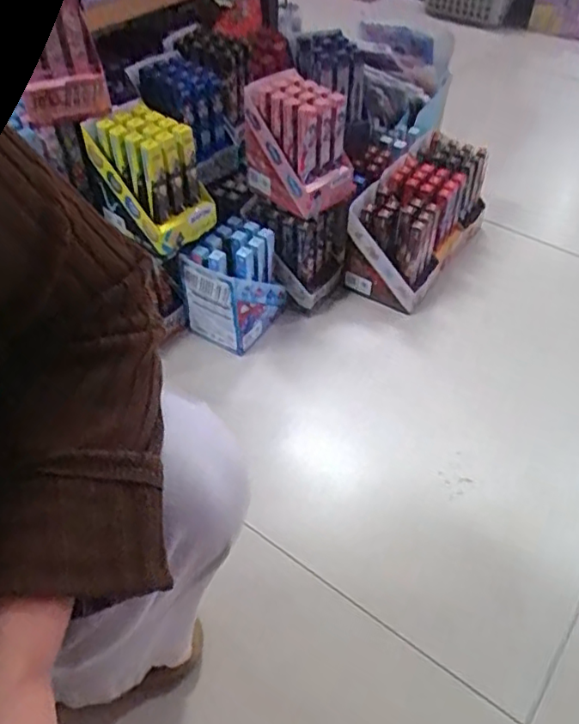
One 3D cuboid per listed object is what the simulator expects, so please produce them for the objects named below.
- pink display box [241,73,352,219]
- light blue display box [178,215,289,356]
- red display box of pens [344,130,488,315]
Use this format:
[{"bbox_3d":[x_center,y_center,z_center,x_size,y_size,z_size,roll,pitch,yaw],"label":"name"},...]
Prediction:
[{"bbox_3d":[0.008,-0.339,0.952,0.158,0.160,0.110,32,54,26],"label":"pink display box"},{"bbox_3d":[-0.083,-0.122,0.977,0.102,0.157,0.131,26,52,24],"label":"light blue display box"},{"bbox_3d":[0.232,-0.256,1.116,0.147,0.164,0.312,25,51,24],"label":"red display box of pens"}]

